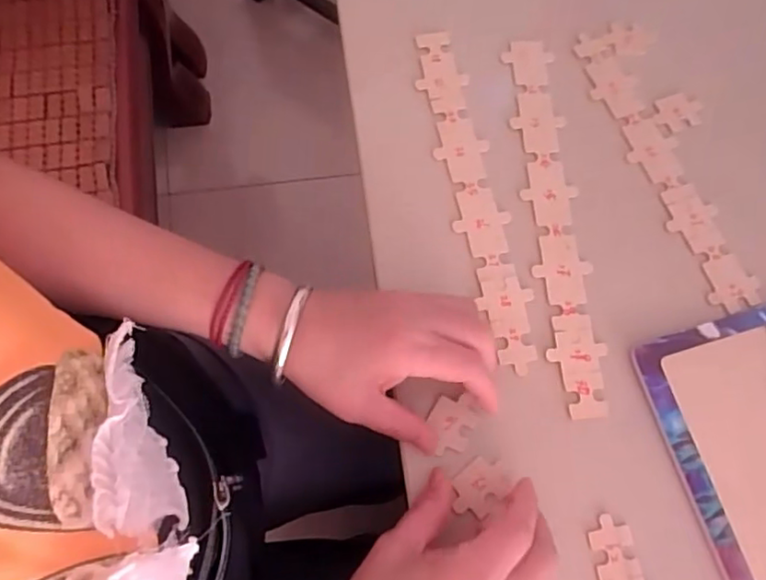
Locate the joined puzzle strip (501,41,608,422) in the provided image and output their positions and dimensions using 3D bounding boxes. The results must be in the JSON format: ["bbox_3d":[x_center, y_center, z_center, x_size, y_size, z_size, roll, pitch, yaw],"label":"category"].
[{"bbox_3d":[0.113,-0.051,0.401,0.033,0.005,0.266,-4,72,-2],"label":"joined puzzle strip"}]

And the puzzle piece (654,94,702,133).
[{"bbox_3d":[0.212,-0.127,0.431,0.035,0.004,0.027,-21,73,-8],"label":"puzzle piece"}]

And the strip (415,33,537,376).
[{"bbox_3d":[0.060,-0.069,0.404,0.034,0.004,0.243,-12,72,-5],"label":"strip"}]

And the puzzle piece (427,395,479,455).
[{"bbox_3d":[0.040,0.079,0.356,0.026,0.004,0.035,25,73,7],"label":"puzzle piece"}]

